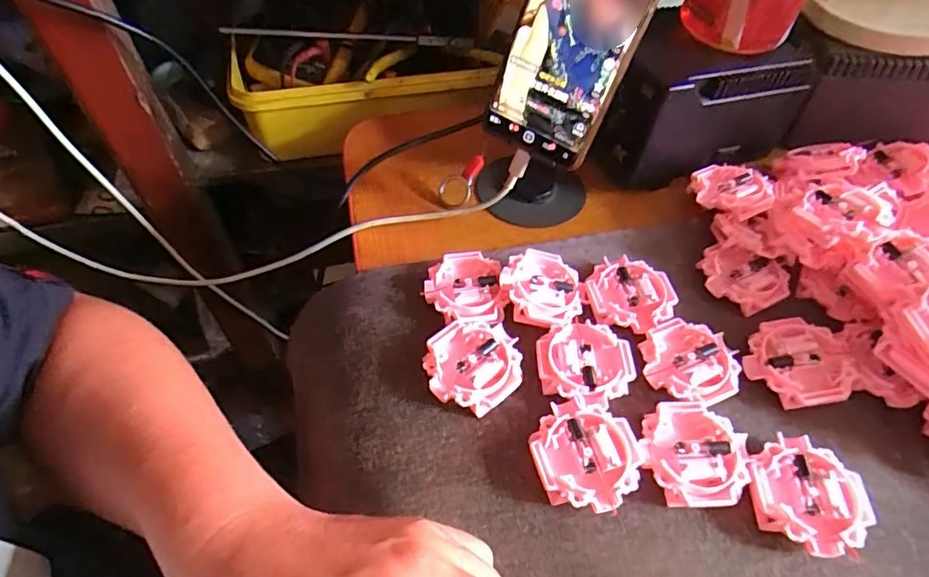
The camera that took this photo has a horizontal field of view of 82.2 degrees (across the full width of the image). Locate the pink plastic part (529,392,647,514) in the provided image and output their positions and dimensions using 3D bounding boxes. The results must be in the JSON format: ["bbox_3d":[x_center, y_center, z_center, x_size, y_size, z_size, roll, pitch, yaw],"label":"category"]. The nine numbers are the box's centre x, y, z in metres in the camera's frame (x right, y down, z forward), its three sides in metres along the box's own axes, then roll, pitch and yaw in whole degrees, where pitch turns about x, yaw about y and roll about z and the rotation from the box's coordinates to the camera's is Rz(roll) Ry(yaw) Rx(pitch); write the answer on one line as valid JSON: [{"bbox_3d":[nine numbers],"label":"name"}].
[{"bbox_3d":[0.061,0.084,0.271,0.053,0.016,0.055,-10,52,-11],"label":"pink plastic part"}]

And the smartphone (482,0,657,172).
[{"bbox_3d":[0.070,-0.162,0.319,0.073,0.165,0.015,34,27,22],"label":"smartphone"}]

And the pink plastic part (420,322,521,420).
[{"bbox_3d":[0.005,0.044,0.300,0.053,0.015,0.050,1,51,-2],"label":"pink plastic part"}]

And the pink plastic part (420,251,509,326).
[{"bbox_3d":[-0.001,0.002,0.331,0.048,0.016,0.053,-7,52,-8],"label":"pink plastic part"}]

